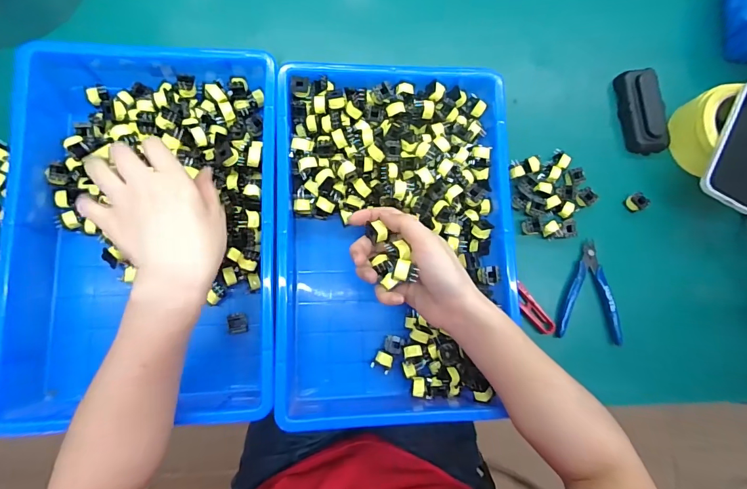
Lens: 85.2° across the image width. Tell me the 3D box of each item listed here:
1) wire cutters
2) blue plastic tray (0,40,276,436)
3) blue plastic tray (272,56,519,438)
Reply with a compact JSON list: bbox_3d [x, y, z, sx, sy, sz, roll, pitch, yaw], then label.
[{"bbox_3d":[0.264,0.057,0.487,0.080,0.014,0.116,12,82,-5],"label":"wire cutters"},{"bbox_3d":[-0.224,-0.025,0.423,0.244,0.082,0.377,-1,83,-7],"label":"blue plastic tray"},{"bbox_3d":[0.022,-0.002,0.441,0.240,0.066,0.373,-1,83,-7],"label":"blue plastic tray"}]

